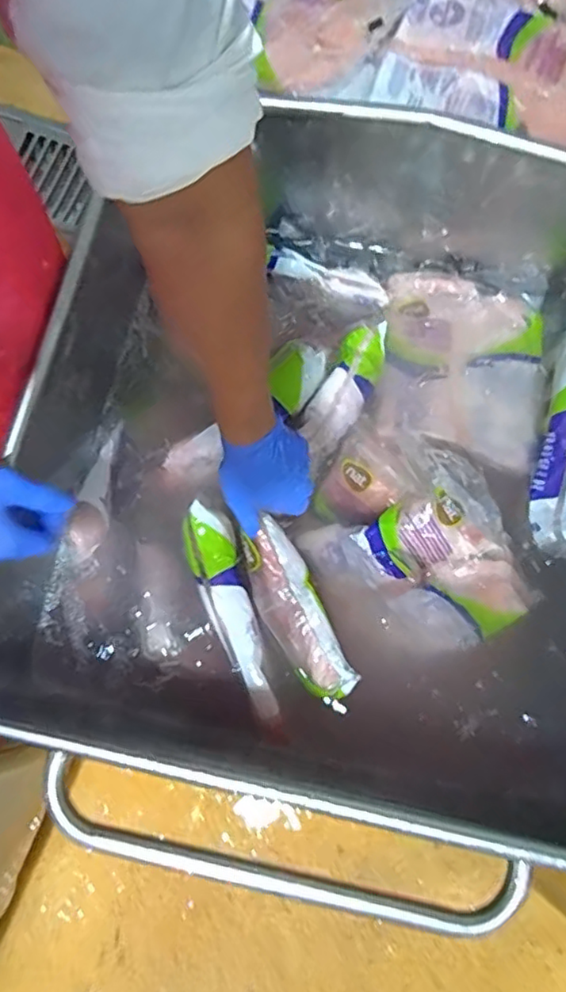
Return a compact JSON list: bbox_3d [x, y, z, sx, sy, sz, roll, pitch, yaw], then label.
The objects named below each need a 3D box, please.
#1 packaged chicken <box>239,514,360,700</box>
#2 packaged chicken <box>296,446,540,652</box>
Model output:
[{"bbox_3d":[0.010,0.138,0.729,0.072,0.048,0.210,-26,87,-6],"label":"packaged chicken"},{"bbox_3d":[0.178,0.081,0.749,0.213,0.087,0.224,-34,79,-8],"label":"packaged chicken"}]

